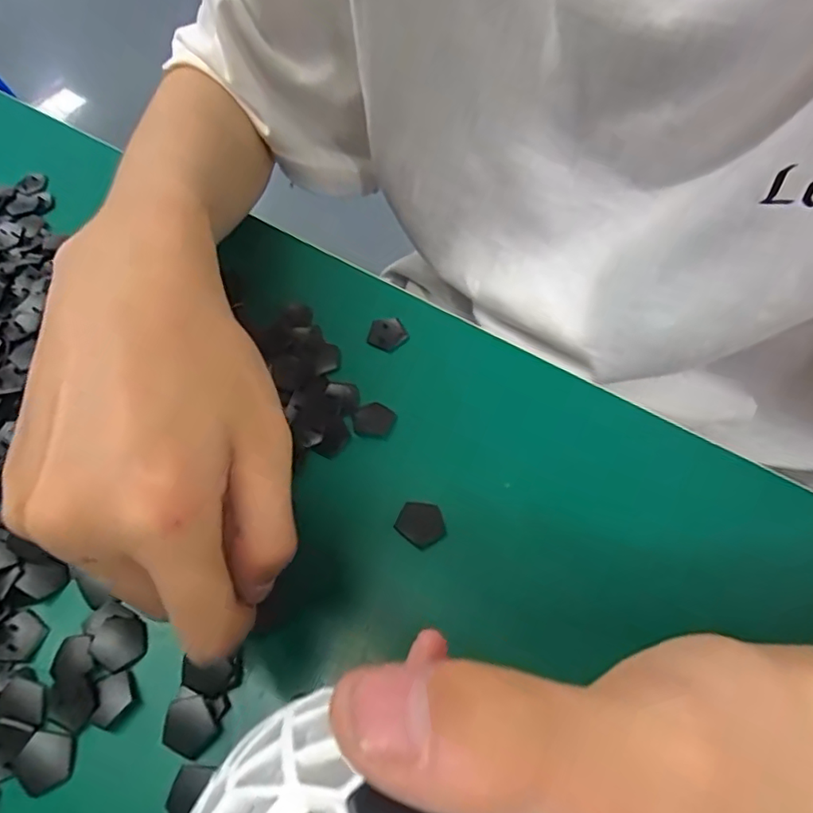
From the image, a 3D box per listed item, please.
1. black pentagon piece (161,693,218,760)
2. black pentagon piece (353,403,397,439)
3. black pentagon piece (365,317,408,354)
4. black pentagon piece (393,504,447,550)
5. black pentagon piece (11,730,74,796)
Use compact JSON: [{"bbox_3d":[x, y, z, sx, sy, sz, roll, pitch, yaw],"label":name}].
[{"bbox_3d":[-0.076,0.111,0.205,0.019,0.004,0.018,22,64,18],"label":"black pentagon piece"},{"bbox_3d":[-0.015,0.006,0.265,0.018,0.004,0.018,24,65,19],"label":"black pentagon piece"},{"bbox_3d":[-0.009,-0.035,0.291,0.020,0.004,0.018,18,63,16],"label":"black pentagon piece"},{"bbox_3d":[0.006,0.047,0.238,0.019,0.004,0.017,37,69,24],"label":"black pentagon piece"},{"bbox_3d":[-0.126,0.123,0.205,0.020,0.004,0.018,1,60,7],"label":"black pentagon piece"}]

